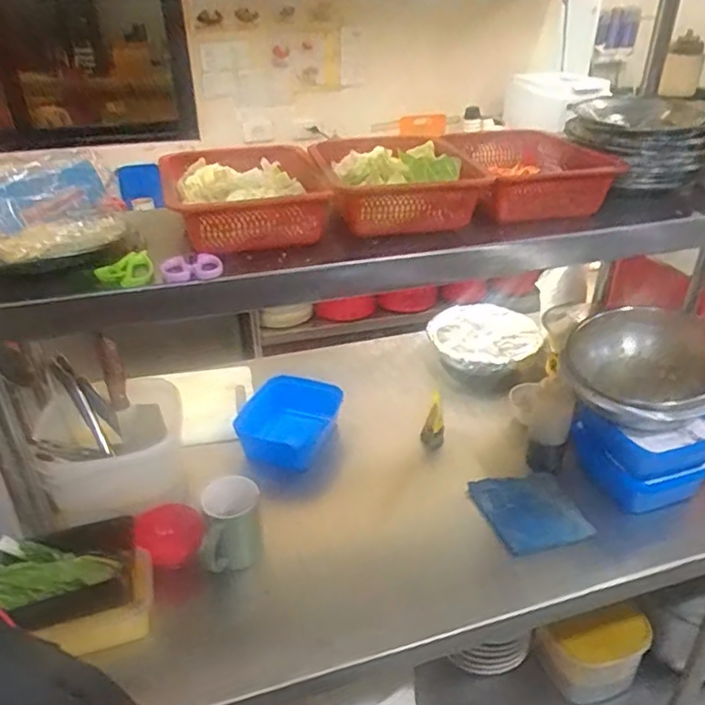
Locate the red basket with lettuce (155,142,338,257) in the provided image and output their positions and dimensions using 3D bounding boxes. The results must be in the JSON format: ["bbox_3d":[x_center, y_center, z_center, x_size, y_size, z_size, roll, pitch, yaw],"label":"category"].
[{"bbox_3d":[-0.149,-0.224,0.893,0.208,0.079,0.292,-5,31,-7],"label":"red basket with lettuce"}]

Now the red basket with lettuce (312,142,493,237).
[{"bbox_3d":[0.052,-0.262,0.936,0.200,0.081,0.289,-7,31,-10],"label":"red basket with lettuce"}]

